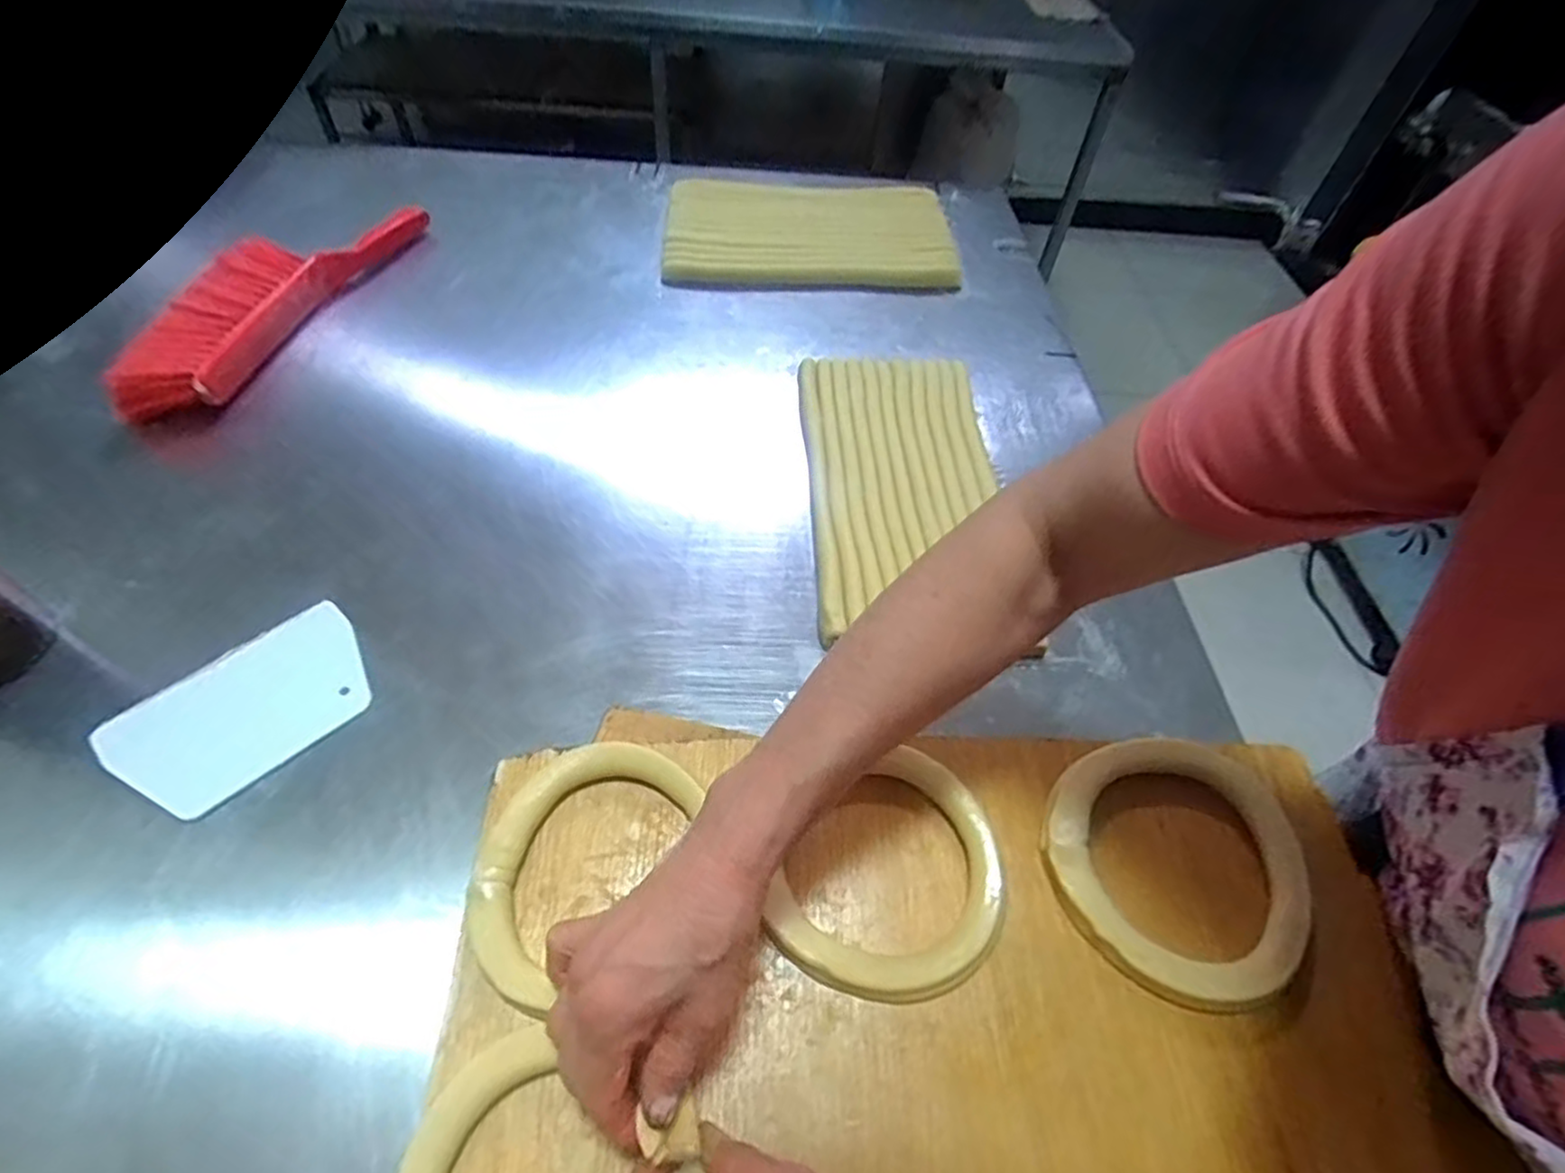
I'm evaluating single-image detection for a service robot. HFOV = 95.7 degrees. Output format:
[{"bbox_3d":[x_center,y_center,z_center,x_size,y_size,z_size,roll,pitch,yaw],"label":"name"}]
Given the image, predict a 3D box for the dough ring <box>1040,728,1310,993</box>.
[{"bbox_3d":[0.235,0.161,0.421,0.152,0.016,0.142,2,52,-3],"label":"dough ring"}]

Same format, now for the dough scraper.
[{"bbox_3d":[-0.355,0.081,0.471,0.149,0.005,0.102,-35,66,-29],"label":"dough scraper"}]

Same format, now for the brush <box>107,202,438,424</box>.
[{"bbox_3d":[-0.504,-0.300,0.716,0.094,0.059,0.401,11,52,5],"label":"brush"}]

